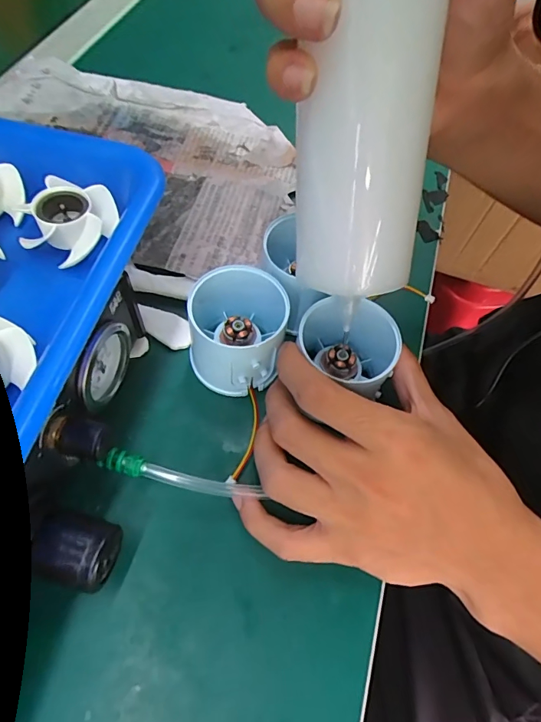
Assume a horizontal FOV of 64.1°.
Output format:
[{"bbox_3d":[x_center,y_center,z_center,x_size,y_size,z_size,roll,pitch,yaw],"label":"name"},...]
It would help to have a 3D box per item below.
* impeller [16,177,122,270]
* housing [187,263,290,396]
[{"bbox_3d":[-0.094,-0.067,0.203,0.041,0.018,0.041,-11,62,-10],"label":"impeller"},{"bbox_3d":[-0.019,-0.017,0.239,0.053,0.050,0.054,2,61,-3],"label":"housing"}]

